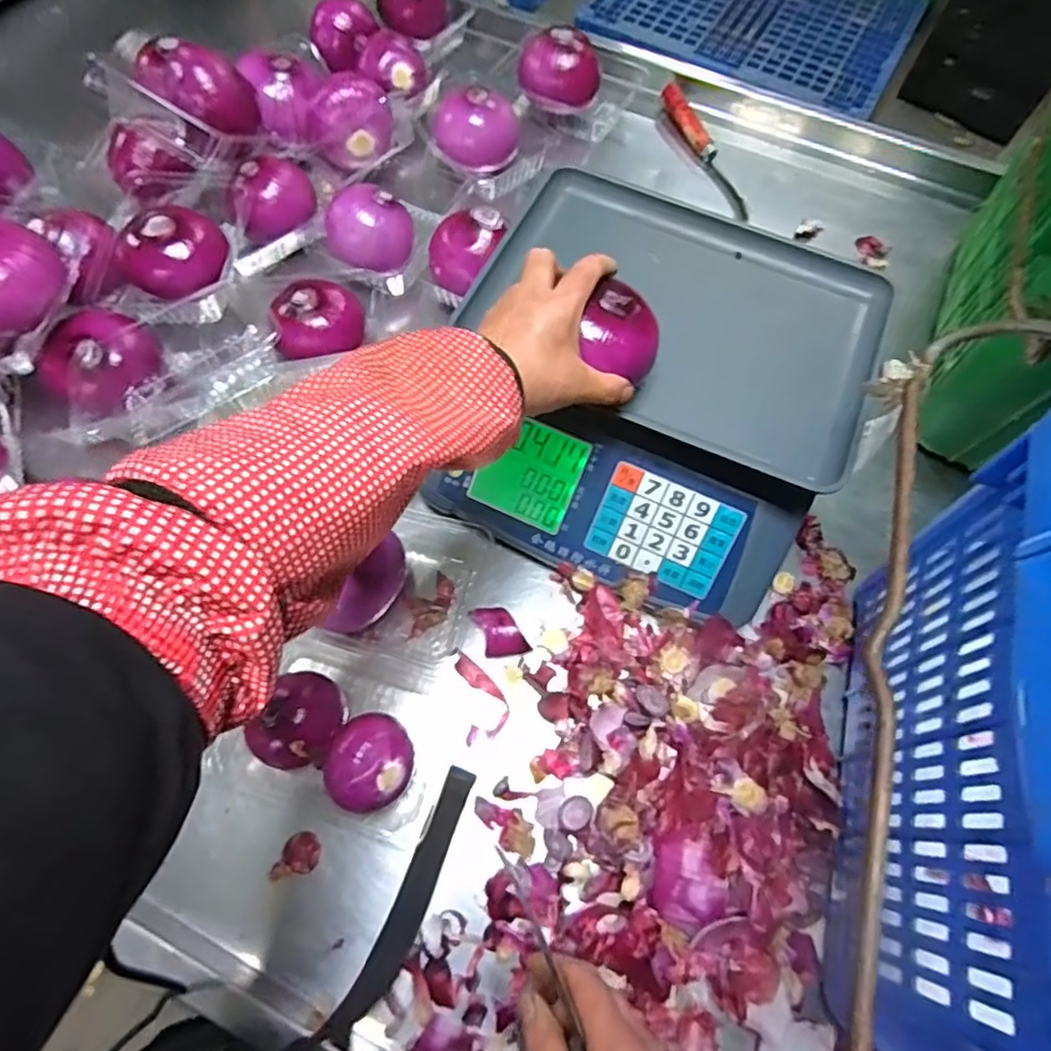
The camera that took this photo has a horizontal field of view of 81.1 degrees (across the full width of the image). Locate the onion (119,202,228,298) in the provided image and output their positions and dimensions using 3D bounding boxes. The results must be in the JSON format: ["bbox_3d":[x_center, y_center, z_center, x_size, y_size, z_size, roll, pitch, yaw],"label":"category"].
[{"bbox_3d":[-0.343,-0.266,0.604,0.097,0.067,0.092,-30,71,-13],"label":"onion"}]

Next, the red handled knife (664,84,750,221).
[{"bbox_3d":[0.226,-0.470,0.772,0.024,0.032,0.222,-19,69,-10],"label":"red handled knife"}]

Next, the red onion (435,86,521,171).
[{"bbox_3d":[-0.057,-0.468,0.730,0.101,0.068,0.082,-1,67,-2],"label":"red onion"}]

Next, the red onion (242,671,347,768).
[{"bbox_3d":[-0.173,0.151,0.472,0.065,0.056,0.071,1,67,-2],"label":"red onion"}]

